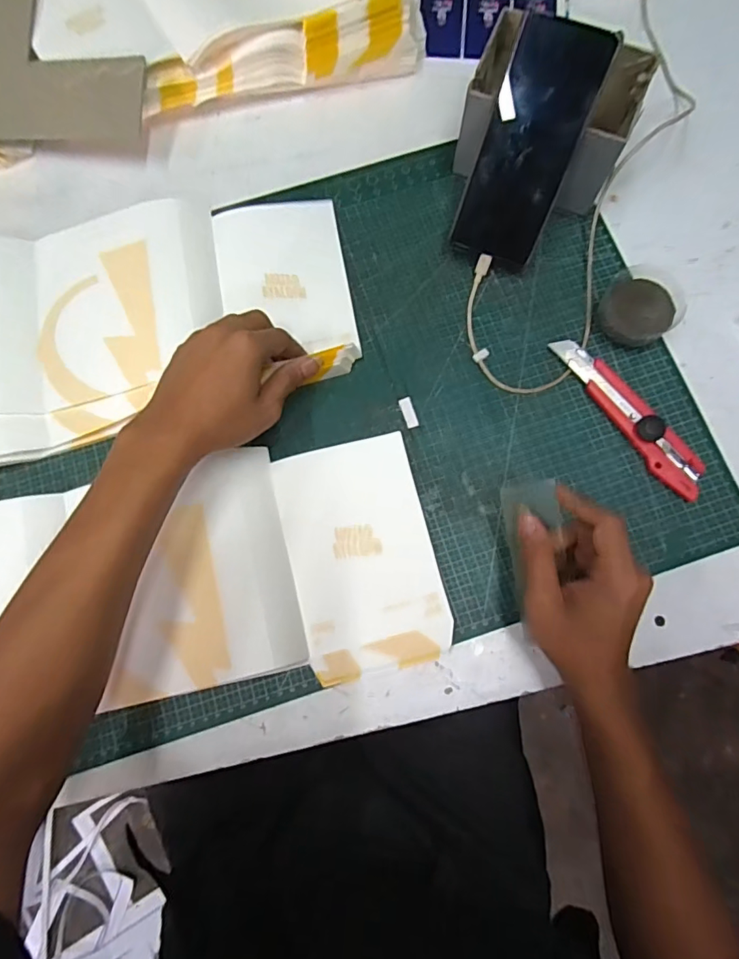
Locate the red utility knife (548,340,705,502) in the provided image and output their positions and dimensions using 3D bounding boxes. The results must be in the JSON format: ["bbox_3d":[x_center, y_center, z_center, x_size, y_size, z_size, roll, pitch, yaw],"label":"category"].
[{"bbox_3d":[0.217,-0.056,0.410,0.028,0.017,0.165,-35,78,-7],"label":"red utility knife"}]

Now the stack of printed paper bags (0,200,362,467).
[{"bbox_3d":[-0.202,-0.147,0.433,0.364,0.027,0.204,-14,76,-2],"label":"stack of printed paper bags"}]

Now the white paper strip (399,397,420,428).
[{"bbox_3d":[0.034,-0.059,0.423,0.011,0.004,0.028,-16,77,-2],"label":"white paper strip"}]

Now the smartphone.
[{"bbox_3d":[0.128,-0.266,0.396,0.072,0.159,0.016,21,33,4],"label":"smartphone"}]

